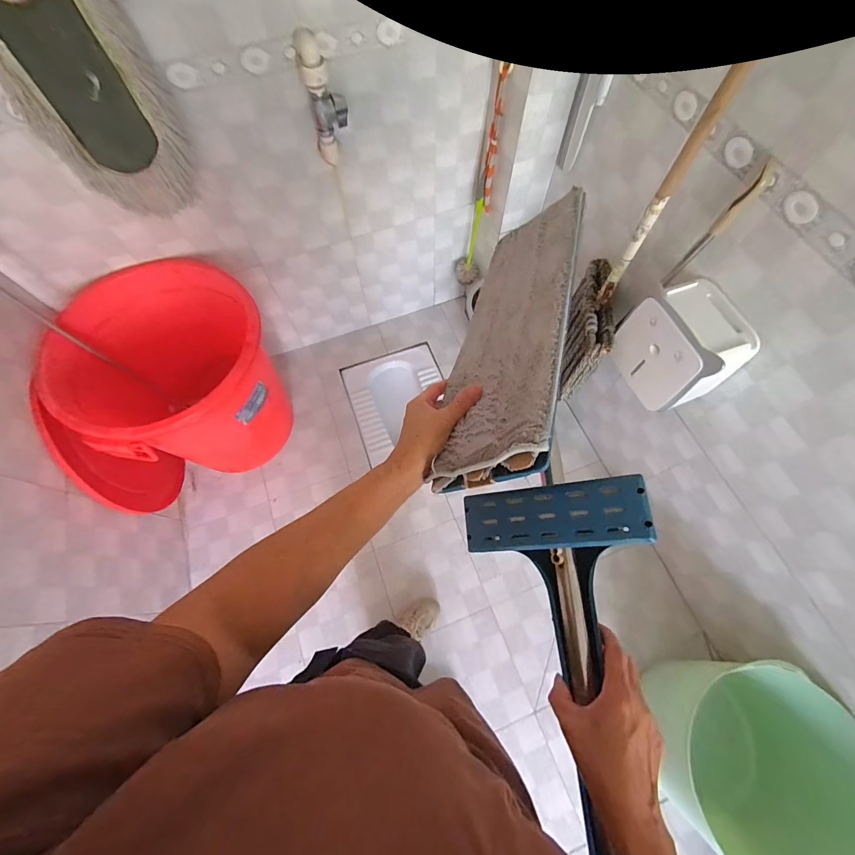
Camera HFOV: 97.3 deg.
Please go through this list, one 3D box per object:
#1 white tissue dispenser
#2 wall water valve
[{"bbox_3d":[0.545,-0.175,0.831,0.132,0.210,0.212,-23,68,-9],"label":"white tissue dispenser"},{"bbox_3d":[-0.223,-0.711,0.843,0.084,0.237,0.062,-9,67,-4],"label":"wall water valve"}]

